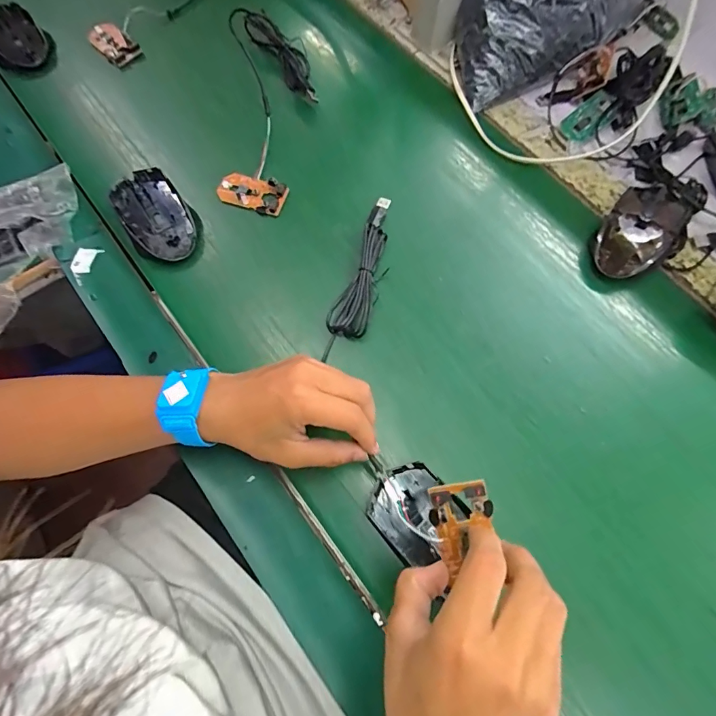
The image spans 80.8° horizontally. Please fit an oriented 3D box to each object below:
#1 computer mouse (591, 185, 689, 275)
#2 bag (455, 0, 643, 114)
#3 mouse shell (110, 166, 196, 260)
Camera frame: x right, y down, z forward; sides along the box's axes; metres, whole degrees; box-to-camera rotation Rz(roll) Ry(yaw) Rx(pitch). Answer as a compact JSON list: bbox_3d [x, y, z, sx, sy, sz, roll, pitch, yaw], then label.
[{"bbox_3d":[0.272,-0.122,0.400,0.070,0.043,0.114,43,75,14],"label":"computer mouse"},{"bbox_3d":[0.204,-0.400,0.474,0.220,0.084,0.157,-21,71,-8],"label":"bag"},{"bbox_3d":[-0.199,-0.137,0.418,0.058,0.024,0.111,-32,72,-11],"label":"mouse shell"}]

